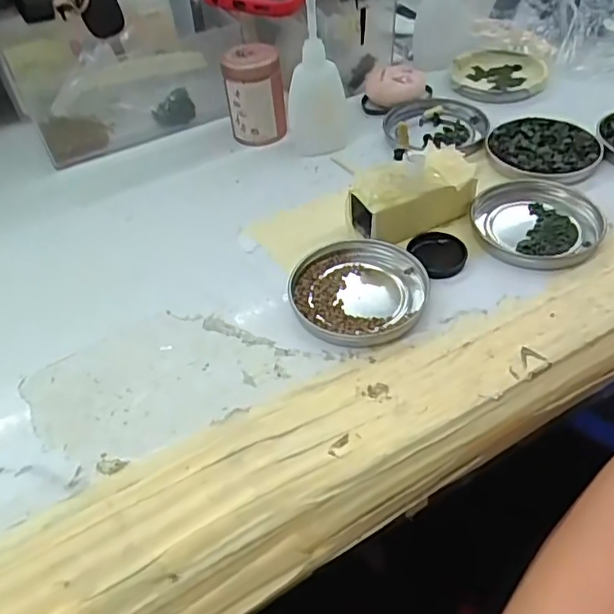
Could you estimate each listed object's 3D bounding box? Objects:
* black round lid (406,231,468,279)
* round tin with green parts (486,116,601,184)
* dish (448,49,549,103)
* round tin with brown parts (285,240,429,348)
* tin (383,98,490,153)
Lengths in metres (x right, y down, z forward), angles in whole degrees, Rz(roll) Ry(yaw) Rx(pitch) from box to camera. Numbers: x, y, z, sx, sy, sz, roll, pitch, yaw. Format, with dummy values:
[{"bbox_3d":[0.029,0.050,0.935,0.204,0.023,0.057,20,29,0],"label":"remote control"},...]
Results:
[{"bbox_3d":[0.081,-0.034,0.369,0.032,0.008,0.038,-14,46,-8],"label":"black round lid"},{"bbox_3d":[0.171,-0.113,0.435,0.077,0.009,0.081,-3,45,3],"label":"round tin with green parts"},{"bbox_3d":[0.167,-0.201,0.526,0.078,0.019,0.091,17,51,19],"label":"dish"},{"bbox_3d":[0.028,-0.010,0.350,0.078,0.010,0.077,12,48,17],"label":"round tin with brown parts"},{"bbox_3d":[0.103,-0.144,0.480,0.078,0.013,0.073,-3,45,3],"label":"tin"}]

